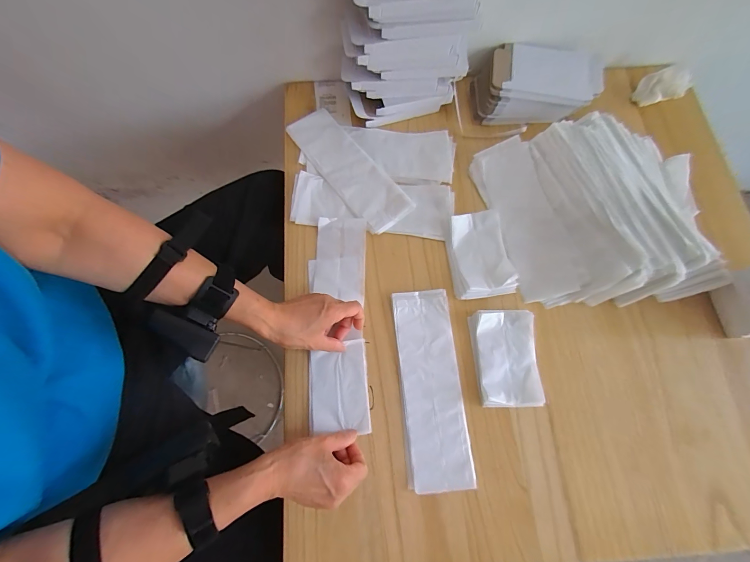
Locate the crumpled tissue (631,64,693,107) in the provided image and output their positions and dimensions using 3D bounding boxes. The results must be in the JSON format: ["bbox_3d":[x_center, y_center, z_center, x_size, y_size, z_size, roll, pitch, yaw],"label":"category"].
[{"bbox_3d":[0.519,-0.350,0.577,0.082,0.051,0.053,-15,74,-5],"label":"crumpled tissue"}]

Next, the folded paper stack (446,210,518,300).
[{"bbox_3d":[0.160,-0.041,0.490,0.088,0.019,0.131,-7,73,-3],"label":"folded paper stack"}]

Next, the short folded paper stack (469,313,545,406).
[{"bbox_3d":[0.183,0.107,0.447,0.084,0.016,0.129,-1,73,-1],"label":"short folded paper stack"}]

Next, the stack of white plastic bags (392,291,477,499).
[{"bbox_3d":[0.076,0.141,0.442,0.084,0.010,0.256,-4,73,-2],"label":"stack of white plastic bags"}]

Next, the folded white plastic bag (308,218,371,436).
[{"bbox_3d":[-0.054,0.051,0.464,0.085,0.012,0.304,-1,74,-1],"label":"folded white plastic bag"}]

